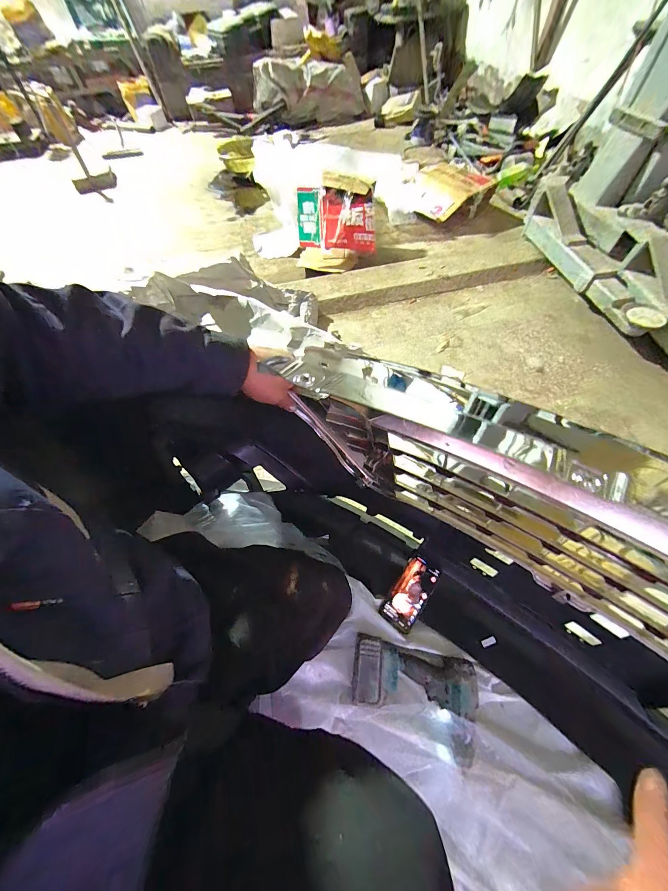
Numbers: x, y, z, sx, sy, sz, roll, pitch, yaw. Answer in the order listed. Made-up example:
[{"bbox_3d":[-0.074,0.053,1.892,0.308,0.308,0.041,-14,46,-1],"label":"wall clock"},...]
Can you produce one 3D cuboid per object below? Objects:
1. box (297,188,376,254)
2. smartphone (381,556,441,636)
[{"bbox_3d":[0.013,-1.003,1.392,0.341,0.068,0.265,-1,100,-7],"label":"box"},{"bbox_3d":[0.174,0.331,0.706,0.074,0.010,0.156,33,67,21],"label":"smartphone"}]

